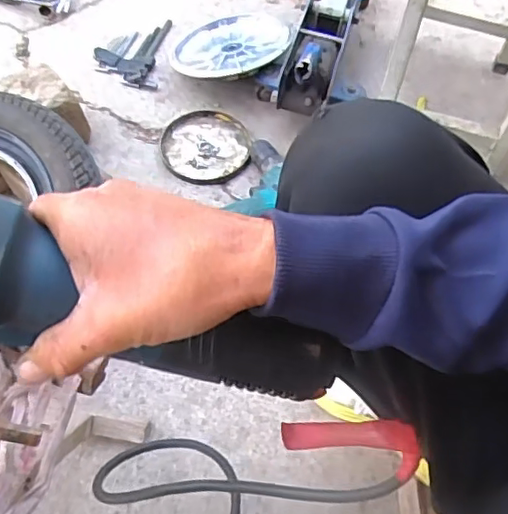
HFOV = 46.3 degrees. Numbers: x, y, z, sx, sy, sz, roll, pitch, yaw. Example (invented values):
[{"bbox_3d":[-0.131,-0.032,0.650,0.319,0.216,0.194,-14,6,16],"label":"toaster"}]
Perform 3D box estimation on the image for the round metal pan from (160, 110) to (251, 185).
[{"bbox_3d":[-0.079,-0.182,0.974,0.143,0.011,0.143,0,60,0],"label":"round metal pan"}]

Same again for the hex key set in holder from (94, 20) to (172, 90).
[{"bbox_3d":[-0.222,-0.374,1.075,0.114,0.022,0.173,4,60,2],"label":"hex key set in holder"}]

